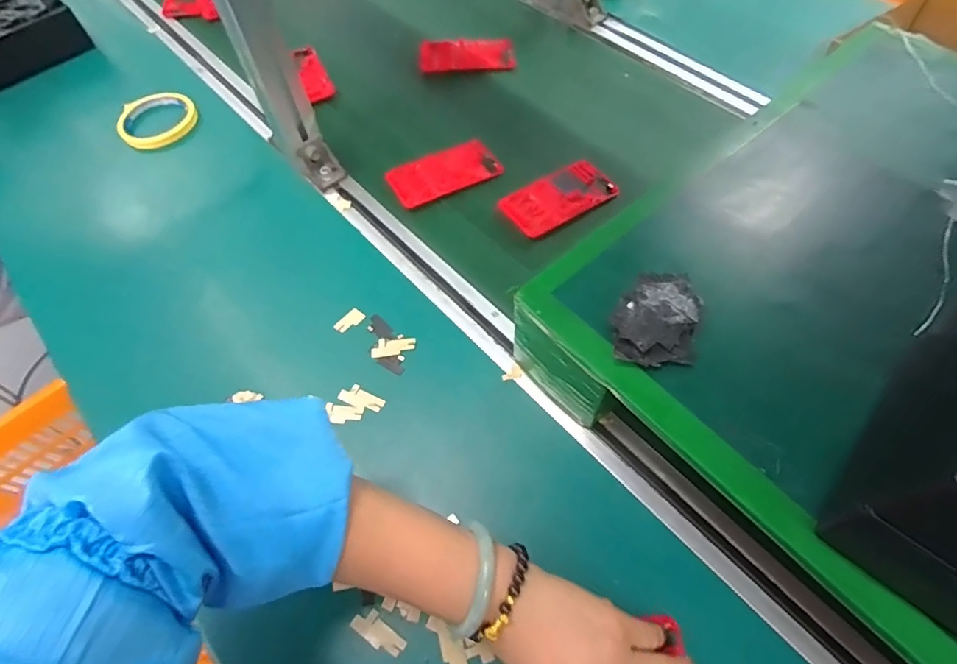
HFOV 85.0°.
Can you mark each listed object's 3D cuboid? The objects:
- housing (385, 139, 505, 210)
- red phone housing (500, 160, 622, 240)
[{"bbox_3d":[-0.040,-0.180,0.589,0.122,0.010,0.069,-25,62,-12],"label":"housing"},{"bbox_3d":[0.088,-0.146,0.569,0.121,0.009,0.063,-30,63,-15],"label":"red phone housing"}]

